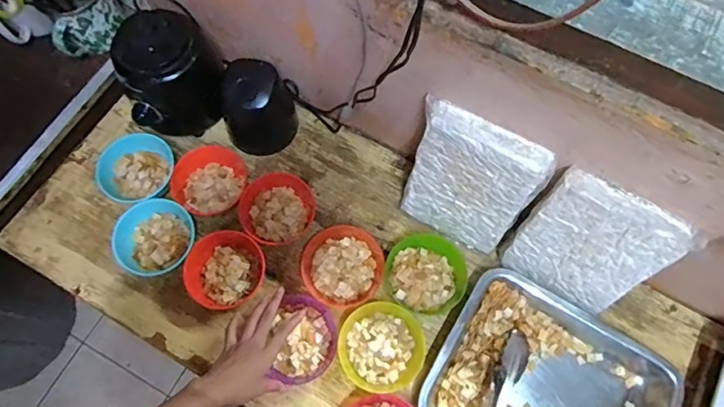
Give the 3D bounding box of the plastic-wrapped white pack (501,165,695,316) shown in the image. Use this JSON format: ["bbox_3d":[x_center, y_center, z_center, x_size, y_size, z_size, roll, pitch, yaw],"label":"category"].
[{"bbox_3d":[0.289,0.057,0.633,0.157,0.201,0.026,29,55,9],"label":"plastic-wrapped white pack"}]

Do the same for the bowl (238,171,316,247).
[{"bbox_3d":[-0.124,0.012,0.735,0.104,0.049,0.110,0,71,-1],"label":"bowl"}]

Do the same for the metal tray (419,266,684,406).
[{"bbox_3d":[0.250,0.247,0.653,0.293,0.044,0.246,29,73,9],"label":"metal tray"}]

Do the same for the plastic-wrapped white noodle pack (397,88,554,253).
[{"bbox_3d":[0.140,-0.025,0.666,0.166,0.207,0.032,28,56,8],"label":"plastic-wrapped white noodle pack"}]

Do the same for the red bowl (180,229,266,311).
[{"bbox_3d":[-0.193,0.098,0.697,0.102,0.048,0.109,0,71,-1],"label":"red bowl"}]

